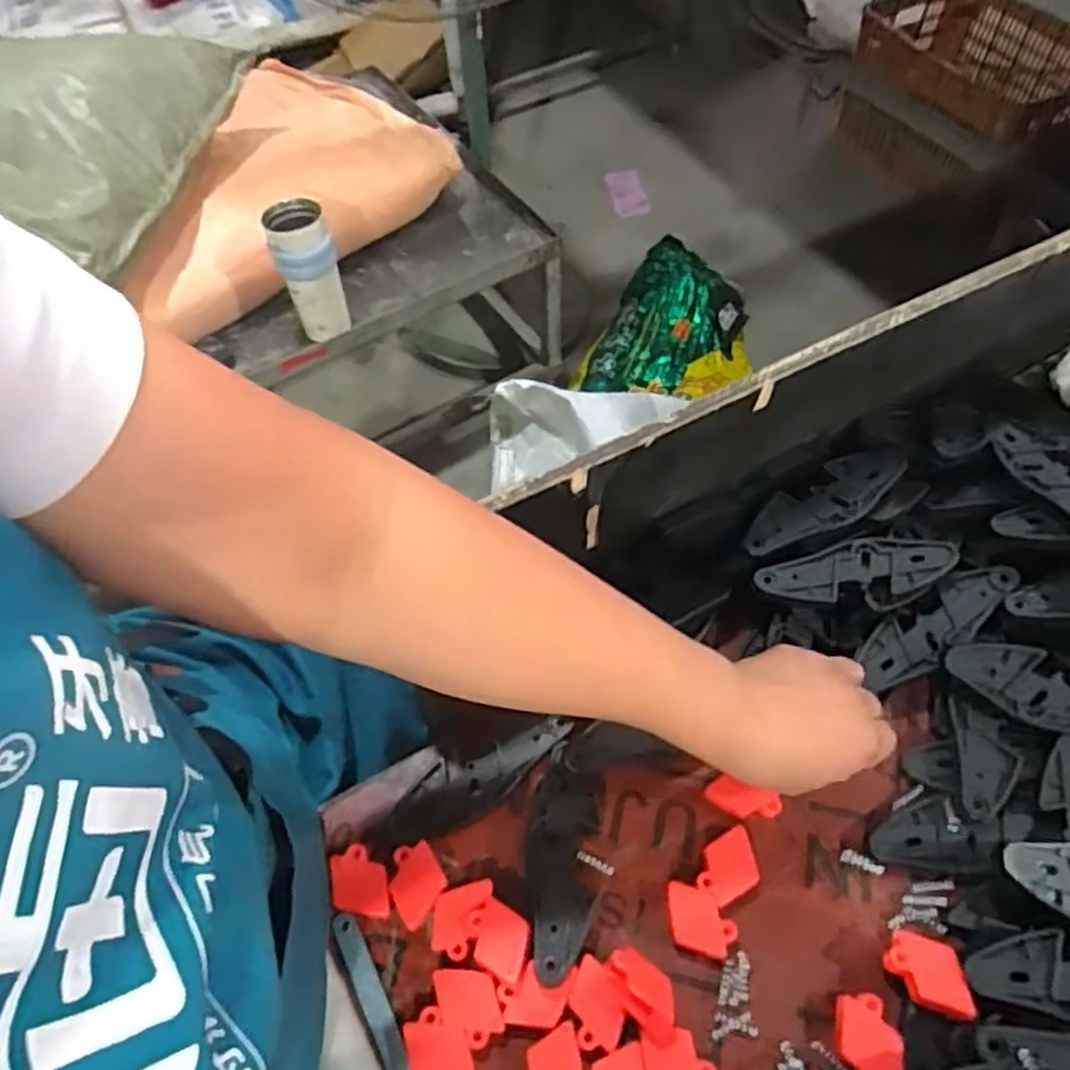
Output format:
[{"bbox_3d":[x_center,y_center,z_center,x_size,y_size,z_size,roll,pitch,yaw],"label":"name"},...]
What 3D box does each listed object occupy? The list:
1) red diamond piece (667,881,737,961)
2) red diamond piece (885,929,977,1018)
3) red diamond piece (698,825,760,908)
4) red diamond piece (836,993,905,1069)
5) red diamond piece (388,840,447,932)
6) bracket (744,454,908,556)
[{"bbox_3d":[0.089,0.210,0.429,0.039,0.012,0.029,16,59,13],"label":"red diamond piece"},{"bbox_3d":[0.202,0.226,0.406,0.039,0.006,0.034,5,49,13],"label":"red diamond piece"},{"bbox_3d":[0.108,0.187,0.444,0.039,0.012,0.031,-28,60,-15],"label":"red diamond piece"},{"bbox_3d":[0.168,0.253,0.397,0.031,0.011,0.038,11,58,10],"label":"red diamond piece"},{"bbox_3d":[-0.067,0.193,0.440,0.030,0.004,0.039,-32,64,-11],"label":"red diamond piece"},{"bbox_3d":[0.189,-0.023,0.509,0.125,0.016,0.036,-30,60,-16],"label":"bracket"}]

